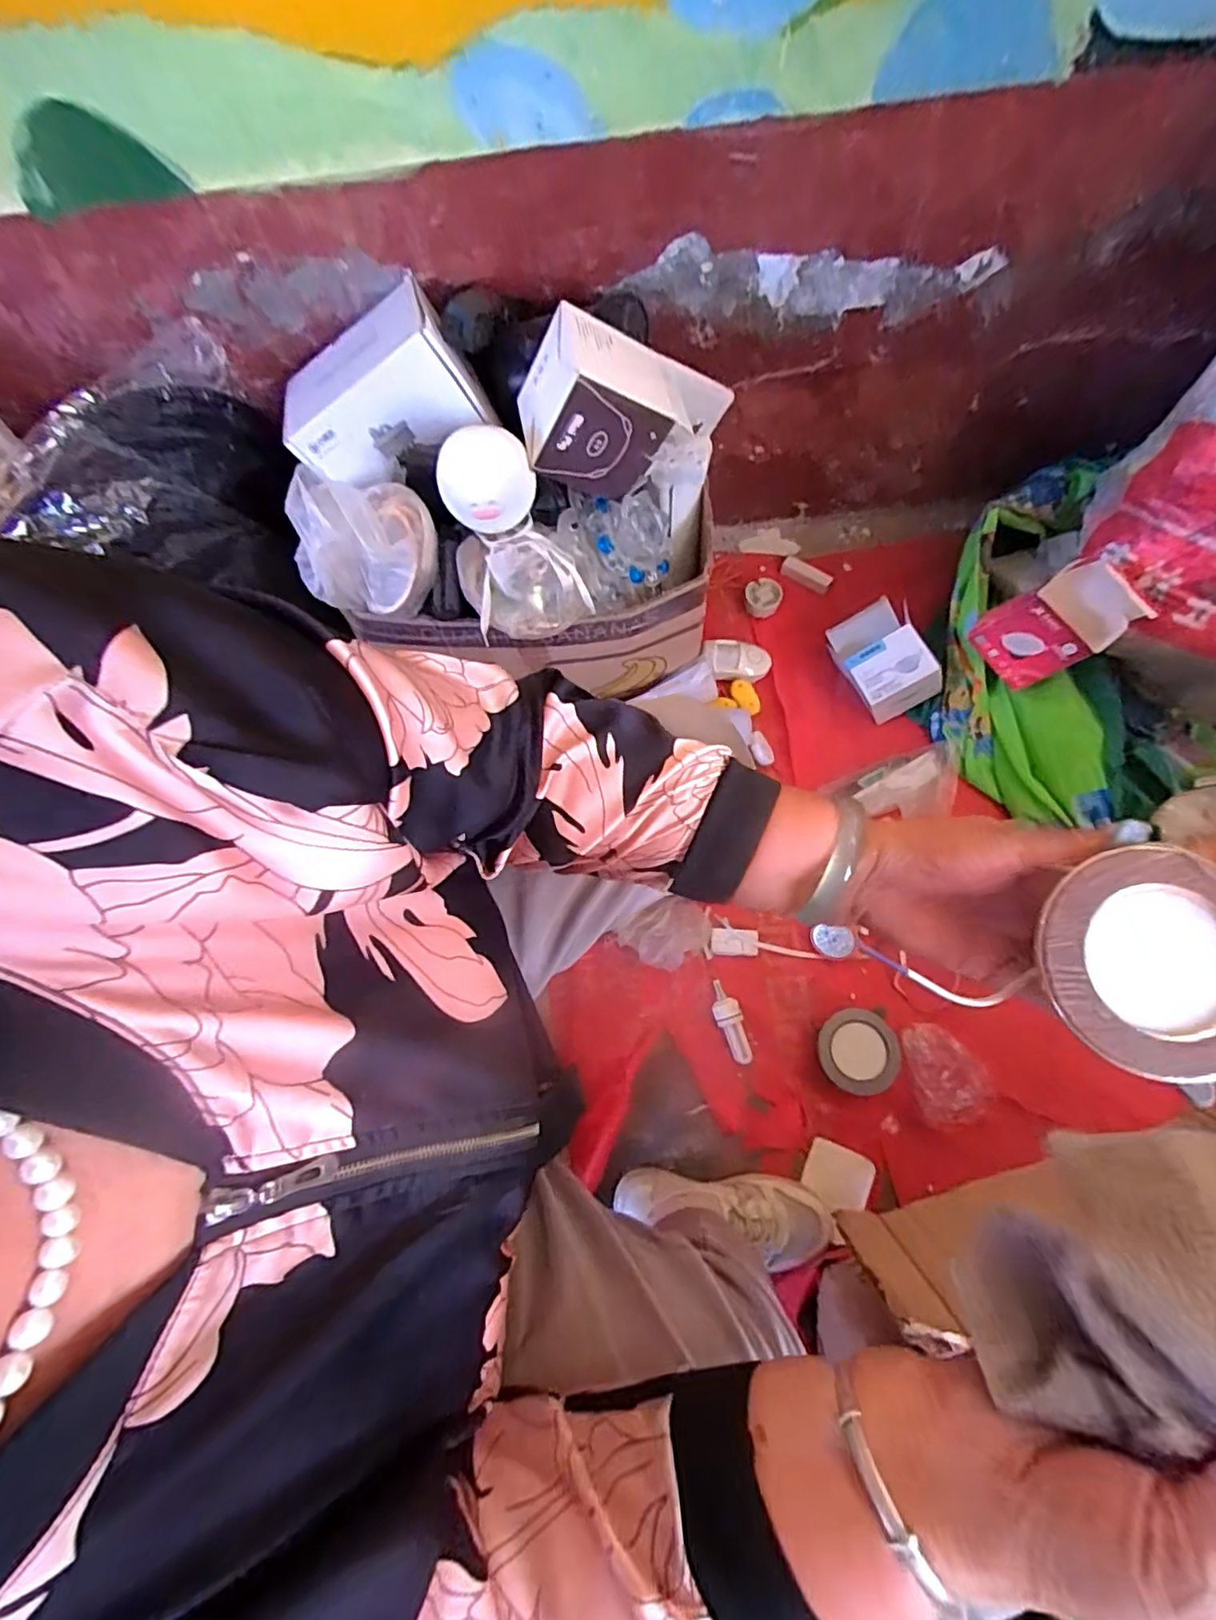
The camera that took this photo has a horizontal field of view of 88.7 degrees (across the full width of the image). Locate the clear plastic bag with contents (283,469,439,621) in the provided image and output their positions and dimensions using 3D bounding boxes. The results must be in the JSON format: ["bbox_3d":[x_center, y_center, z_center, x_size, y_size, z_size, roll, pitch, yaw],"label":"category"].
[{"bbox_3d":[-0.257,-0.286,0.655,0.152,0.080,0.136,-9,71,-1],"label":"clear plastic bag with contents"}]

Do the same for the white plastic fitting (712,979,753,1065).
[{"bbox_3d":[0.154,0.270,0.791,0.031,0.029,0.102,-13,71,-2],"label":"white plastic fitting"}]

